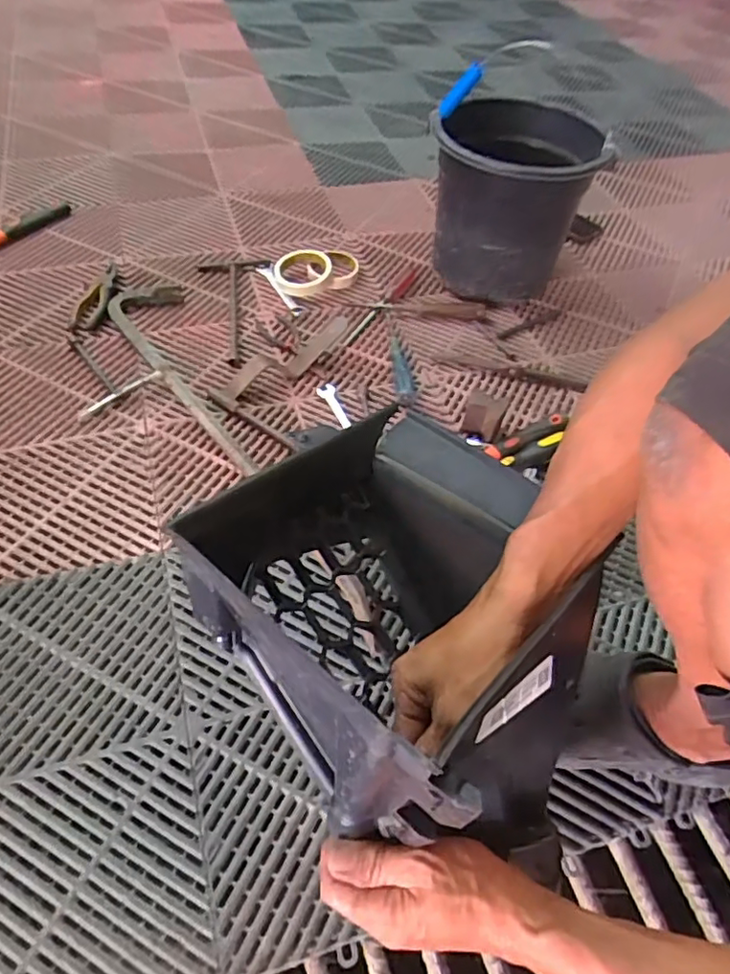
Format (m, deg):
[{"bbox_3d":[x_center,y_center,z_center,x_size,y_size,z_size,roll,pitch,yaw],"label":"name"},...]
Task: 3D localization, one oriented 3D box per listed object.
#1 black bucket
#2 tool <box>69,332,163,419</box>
[{"bbox_3d":[0.220,-0.457,0.989,0.256,0.232,0.256,2,52,-3],"label":"black bucket"},{"bbox_3d":[-0.378,-0.178,0.850,0.118,0.017,0.171,-30,59,-25],"label":"tool"}]

